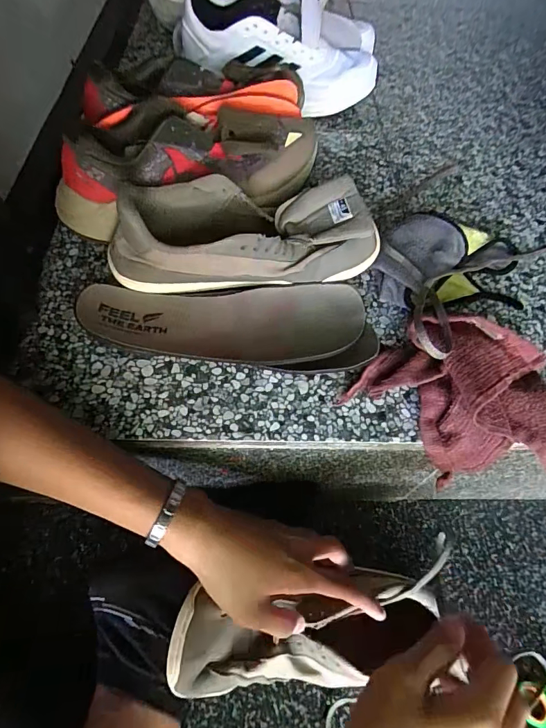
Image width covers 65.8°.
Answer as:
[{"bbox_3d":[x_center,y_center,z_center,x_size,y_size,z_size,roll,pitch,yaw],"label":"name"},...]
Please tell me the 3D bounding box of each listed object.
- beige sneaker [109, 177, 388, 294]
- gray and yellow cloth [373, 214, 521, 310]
[{"bbox_3d":[-0.030,-0.130,0.439,0.266,0.088,0.095,-7,58,-8],"label":"beige sneaker"},{"bbox_3d":[0.202,-0.114,0.470,0.179,0.042,0.108,-5,58,-7],"label":"gray and yellow cloth"}]

